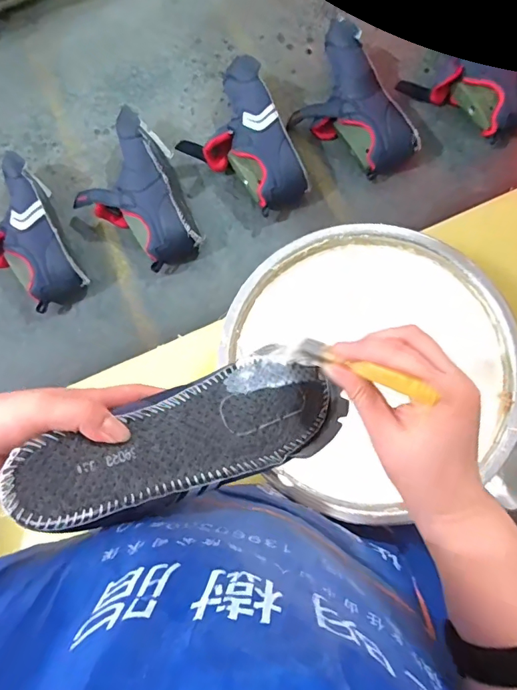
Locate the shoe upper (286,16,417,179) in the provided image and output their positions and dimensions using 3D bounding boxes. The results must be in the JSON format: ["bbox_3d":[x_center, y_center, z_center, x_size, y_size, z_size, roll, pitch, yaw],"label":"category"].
[{"bbox_3d":[0.133,-0.380,0.723,0.143,0.077,0.253,-25,77,-6],"label":"shoe upper"}]

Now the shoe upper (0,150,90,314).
[{"bbox_3d":[-0.358,-0.160,0.695,0.162,0.083,0.233,-42,79,-9],"label":"shoe upper"}]

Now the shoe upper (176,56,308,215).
[{"bbox_3d":[-0.038,-0.322,0.713,0.157,0.084,0.255,-22,76,-5],"label":"shoe upper"}]

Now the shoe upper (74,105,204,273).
[{"bbox_3d":[-0.200,-0.234,0.701,0.160,0.082,0.250,-22,76,-5],"label":"shoe upper"}]

